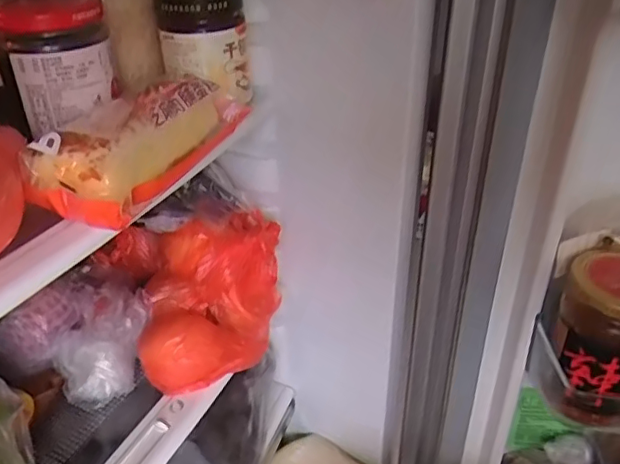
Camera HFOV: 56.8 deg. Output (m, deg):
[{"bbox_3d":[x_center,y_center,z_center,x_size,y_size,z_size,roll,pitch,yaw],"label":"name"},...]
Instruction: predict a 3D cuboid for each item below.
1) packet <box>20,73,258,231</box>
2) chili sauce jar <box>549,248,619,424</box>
[{"bbox_3d":[-0.092,-0.061,0.333,0.052,0.040,0.155,9,35,14],"label":"packet"},{"bbox_3d":[0.213,0.073,0.418,0.064,0.106,0.072,16,37,23],"label":"chili sauce jar"}]

